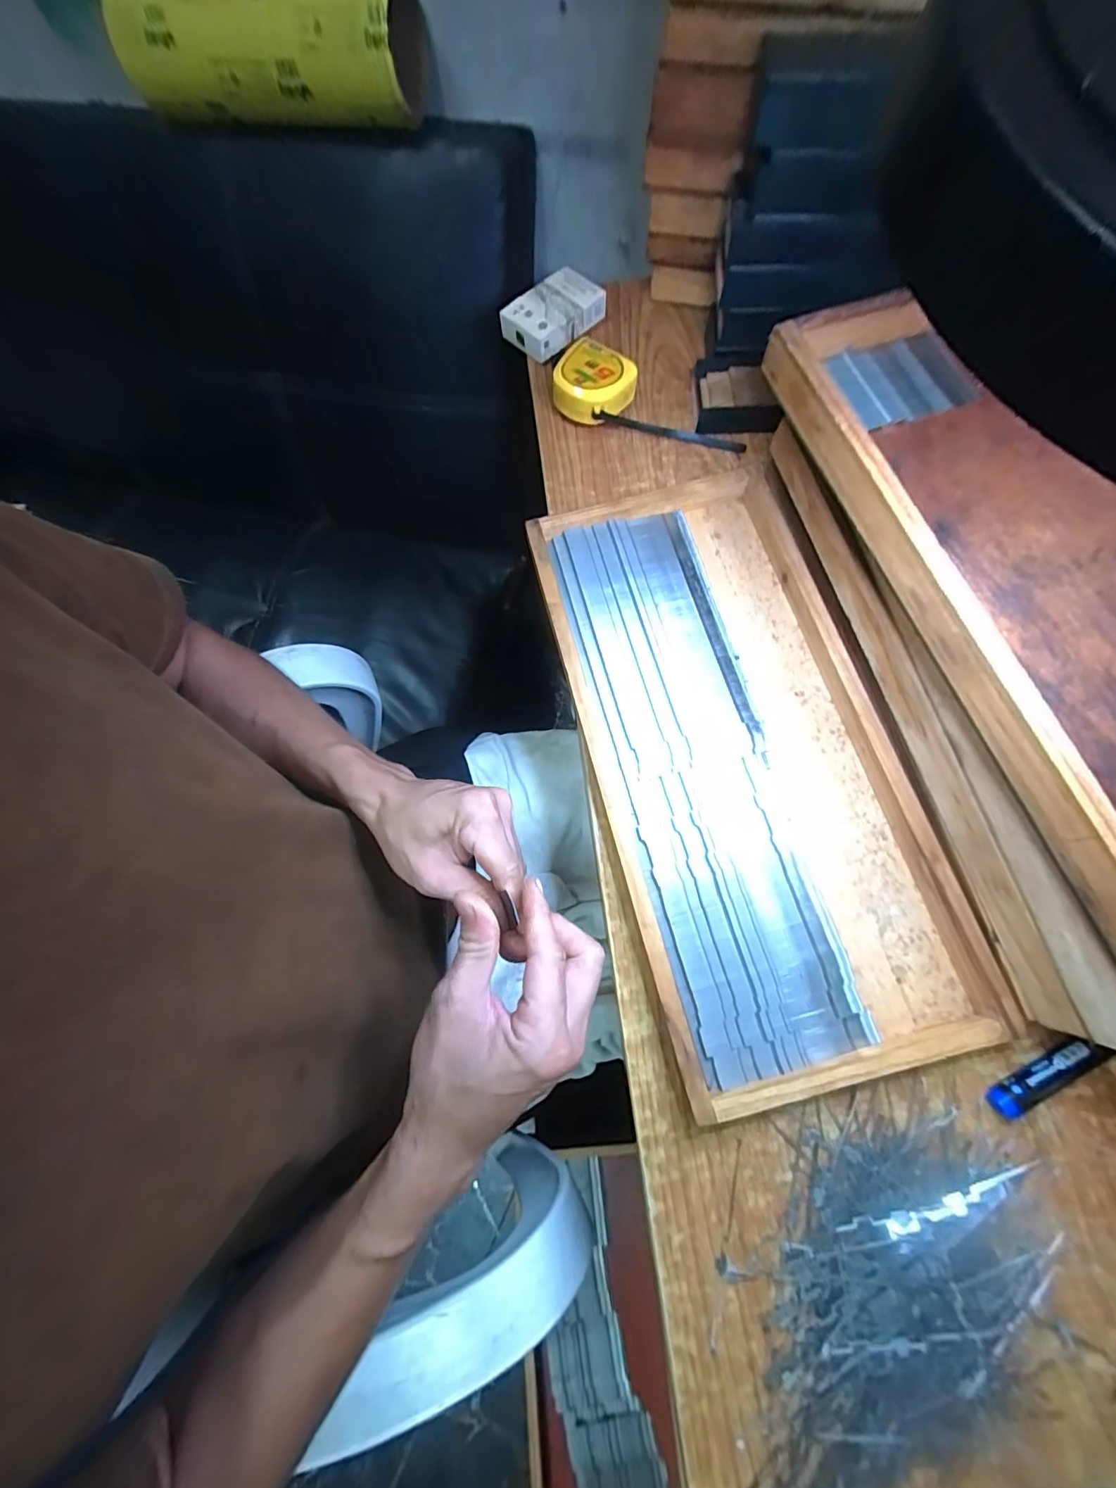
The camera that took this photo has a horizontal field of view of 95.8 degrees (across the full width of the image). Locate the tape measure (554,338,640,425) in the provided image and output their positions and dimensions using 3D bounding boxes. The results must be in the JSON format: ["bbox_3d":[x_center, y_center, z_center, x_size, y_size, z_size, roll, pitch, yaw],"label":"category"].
[{"bbox_3d":[0.033,-0.321,0.448,0.067,0.028,0.066,-1,73,2],"label":"tape measure"}]

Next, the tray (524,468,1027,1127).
[{"bbox_3d":[0.119,-0.002,0.359,0.192,0.023,0.424,-14,74,-3],"label":"tray"}]

